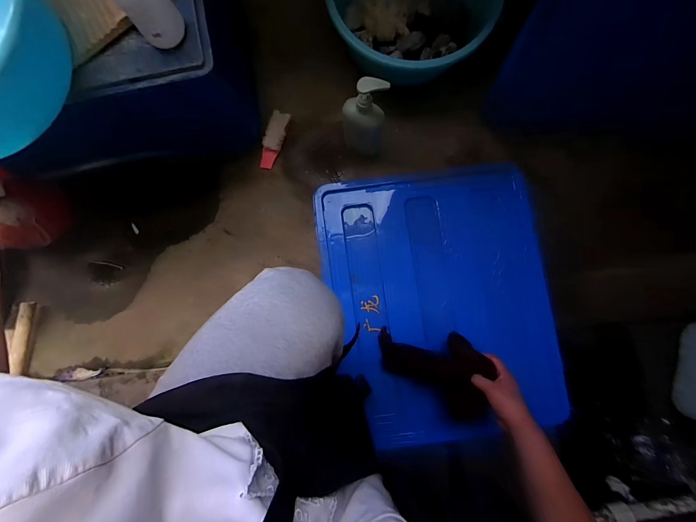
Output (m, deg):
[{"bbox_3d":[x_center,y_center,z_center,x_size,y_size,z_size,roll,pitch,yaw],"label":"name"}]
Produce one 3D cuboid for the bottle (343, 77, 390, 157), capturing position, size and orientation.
[{"bbox_3d":[0.032,-0.291,0.646,0.094,0.226,0.049,23,84,2],"label":"bottle"}]

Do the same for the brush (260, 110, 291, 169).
[{"bbox_3d":[-0.177,-0.289,0.732,0.043,0.034,0.134,21,84,2],"label":"brush"}]

